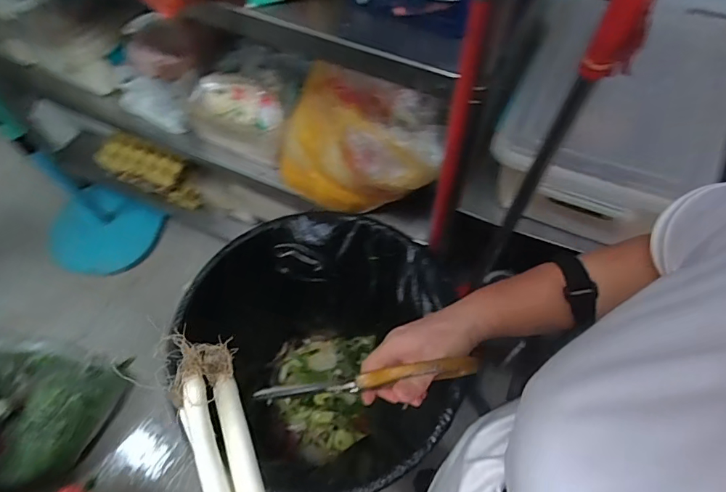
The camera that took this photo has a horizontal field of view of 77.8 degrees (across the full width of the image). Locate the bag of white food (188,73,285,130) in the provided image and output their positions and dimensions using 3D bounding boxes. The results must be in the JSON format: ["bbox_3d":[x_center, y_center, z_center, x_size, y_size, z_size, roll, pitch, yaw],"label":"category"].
[{"bbox_3d":[-0.297,-0.336,1.050,0.228,0.098,0.066,21,62,12],"label":"bag of white food"}]

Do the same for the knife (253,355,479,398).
[{"bbox_3d":[0.003,0.123,0.405,0.202,0.026,0.015,-10,60,5],"label":"knife"}]

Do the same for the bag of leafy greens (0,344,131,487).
[{"bbox_3d":[-1.038,0.422,1.269,0.517,0.419,0.381,14,61,9],"label":"bag of leafy greens"}]

